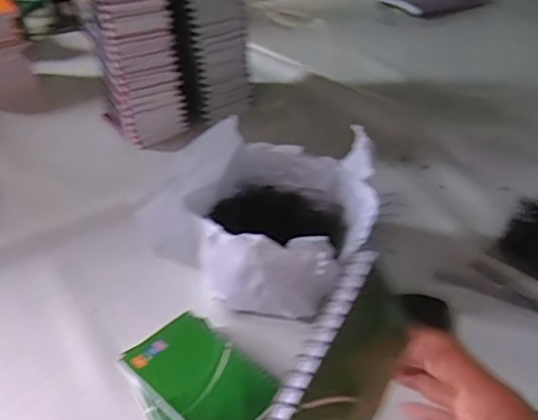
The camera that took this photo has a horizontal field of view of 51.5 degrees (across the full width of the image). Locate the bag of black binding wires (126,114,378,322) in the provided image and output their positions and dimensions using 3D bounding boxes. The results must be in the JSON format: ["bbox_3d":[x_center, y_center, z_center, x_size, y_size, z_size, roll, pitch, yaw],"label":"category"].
[{"bbox_3d":[-0.003,0.004,0.607,0.232,0.119,0.191,11,40,16],"label":"bag of black binding wires"}]

